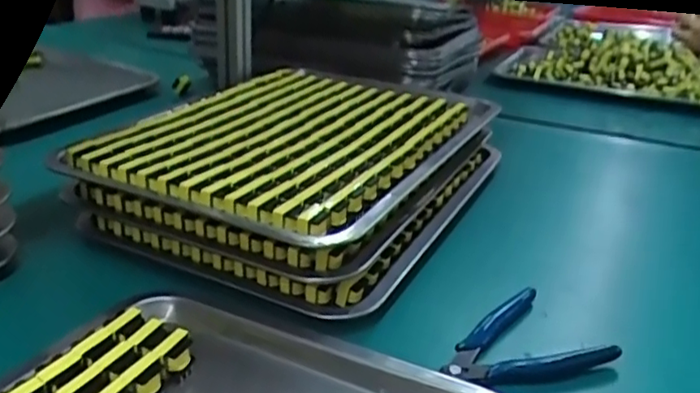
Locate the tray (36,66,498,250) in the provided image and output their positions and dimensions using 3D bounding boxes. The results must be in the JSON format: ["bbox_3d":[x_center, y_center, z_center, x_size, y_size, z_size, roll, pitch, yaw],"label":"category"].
[{"bbox_3d":[-0.040,-0.066,0.576,0.267,0.023,0.367,15,28,22],"label":"tray"}]

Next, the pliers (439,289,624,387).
[{"bbox_3d":[0.106,0.099,0.397,0.109,0.020,0.081,-11,29,-28],"label":"pliers"}]

